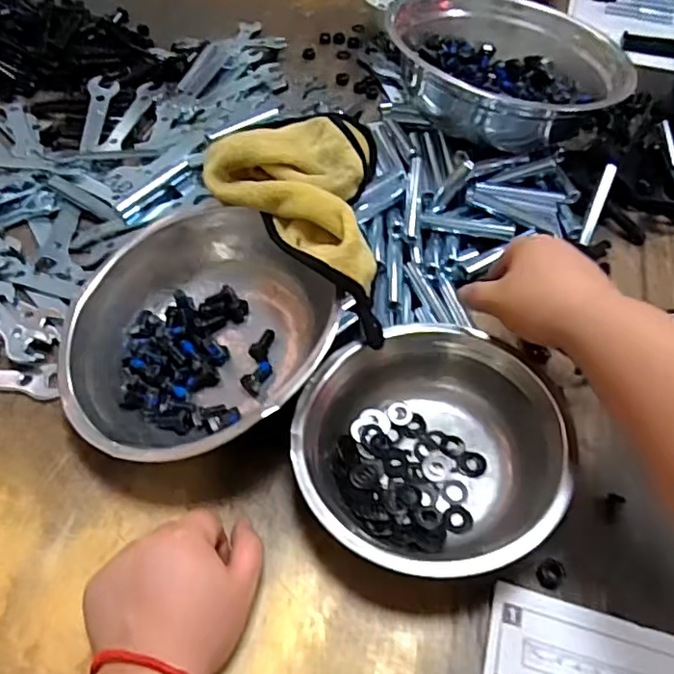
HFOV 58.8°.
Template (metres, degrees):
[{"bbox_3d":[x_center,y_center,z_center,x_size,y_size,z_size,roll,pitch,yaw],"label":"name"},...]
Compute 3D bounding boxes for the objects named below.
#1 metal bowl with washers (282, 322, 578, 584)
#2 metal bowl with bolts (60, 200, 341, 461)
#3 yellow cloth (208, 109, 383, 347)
[{"bbox_3d":[0.064,0.071,0.426,0.183,0.073,0.152,12,54,7],"label":"metal bowl with washers"},{"bbox_3d":[-0.119,-0.004,0.479,0.181,0.073,0.208,30,58,19],"label":"metal bowl with bolts"},{"bbox_3d":[-0.034,-0.124,0.501,0.143,0.075,0.268,3,52,-3],"label":"yellow cloth"}]

